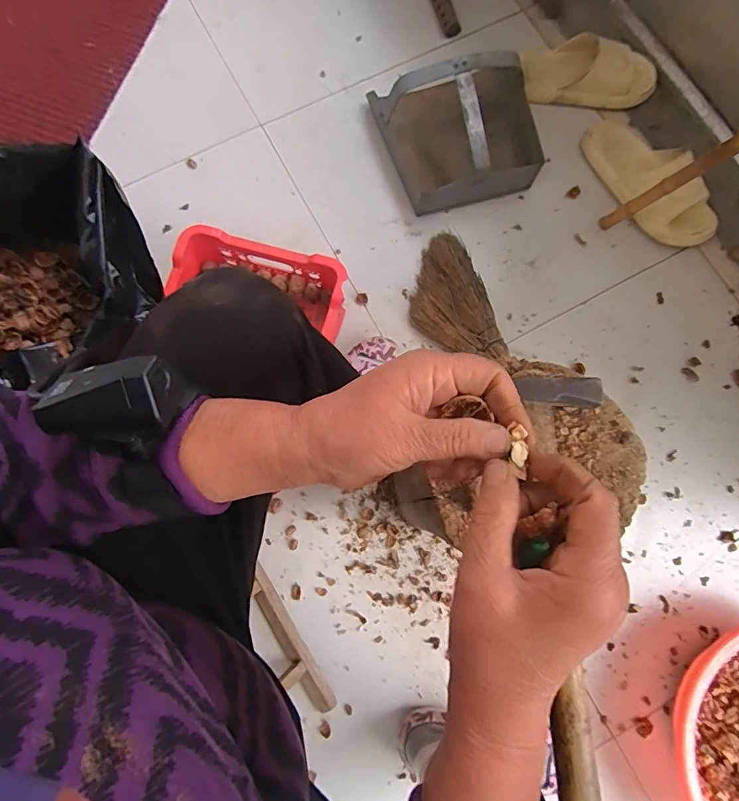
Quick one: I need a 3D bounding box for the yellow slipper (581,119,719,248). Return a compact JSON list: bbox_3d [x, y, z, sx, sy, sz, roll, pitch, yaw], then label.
[{"bbox_3d":[0.510,-0.406,0.829,0.109,0.077,0.292,-28,80,-7],"label":"yellow slipper"}]

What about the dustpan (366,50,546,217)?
[{"bbox_3d":[0.160,-0.502,0.813,0.262,0.134,0.256,-16,79,-4],"label":"dustpan"}]

